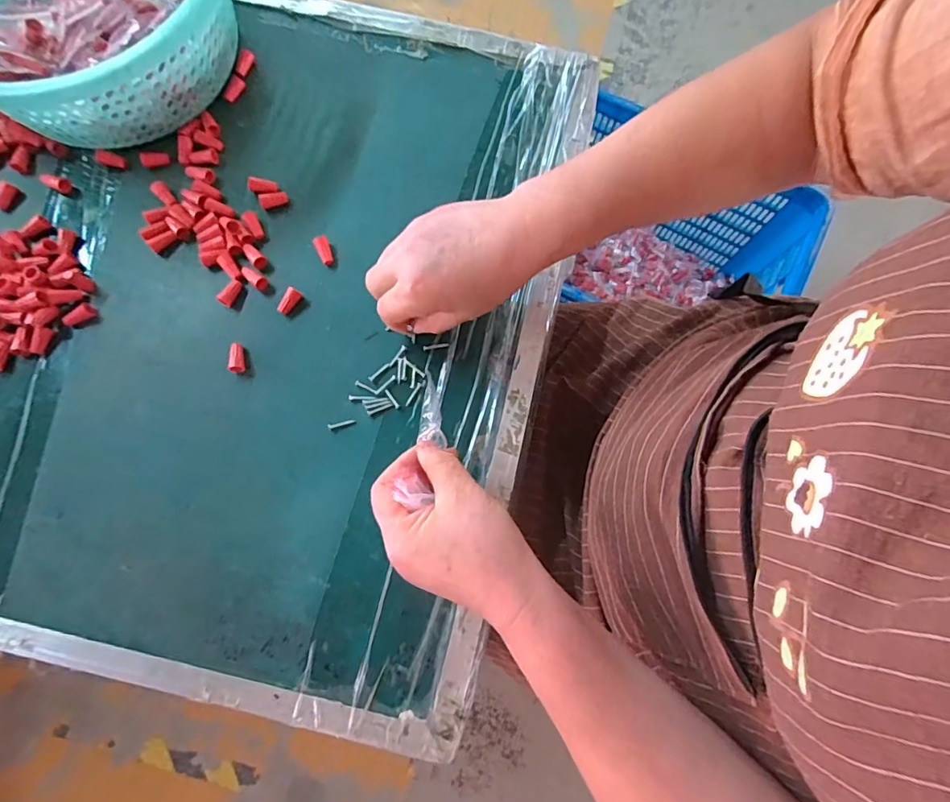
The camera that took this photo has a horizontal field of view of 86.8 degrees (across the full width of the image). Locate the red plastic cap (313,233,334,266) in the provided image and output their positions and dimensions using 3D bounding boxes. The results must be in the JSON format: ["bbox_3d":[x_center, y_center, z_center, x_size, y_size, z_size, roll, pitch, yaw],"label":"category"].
[{"bbox_3d":[-0.127,-0.128,0.424,0.012,0.012,0.027,-23,79,-6],"label":"red plastic cap"}]

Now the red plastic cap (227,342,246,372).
[{"bbox_3d":[-0.189,-0.034,0.402,0.010,0.014,0.023,-5,77,-2],"label":"red plastic cap"}]

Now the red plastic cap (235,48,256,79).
[{"bbox_3d":[-0.213,-0.314,0.467,0.013,0.007,0.028,16,77,2],"label":"red plastic cap"}]

